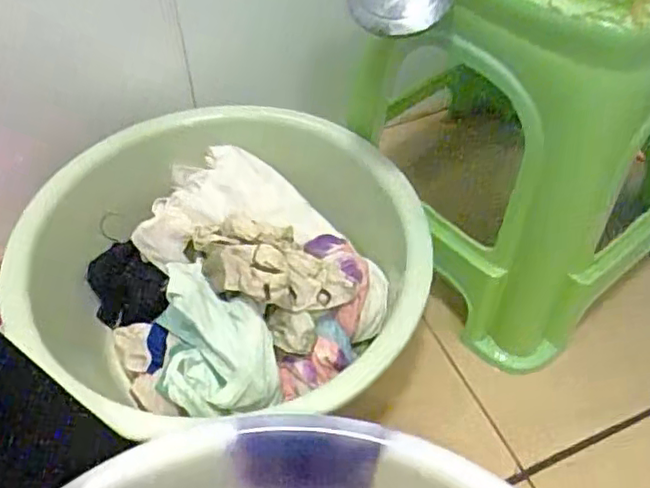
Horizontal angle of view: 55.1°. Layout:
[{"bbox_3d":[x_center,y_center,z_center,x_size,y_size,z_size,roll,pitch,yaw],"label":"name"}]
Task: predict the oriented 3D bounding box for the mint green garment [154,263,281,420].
[{"bbox_3d":[-0.103,0.074,0.575,0.102,0.044,0.155,-8,50,-7],"label":"mint green garment"}]

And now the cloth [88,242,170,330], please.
[{"bbox_3d":[-0.210,0.047,0.655,0.103,0.047,0.077,37,59,27],"label":"cloth"}]

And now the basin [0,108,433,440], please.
[{"bbox_3d":[-0.091,0.012,0.622,0.392,0.123,0.315,26,54,20],"label":"basin"}]

